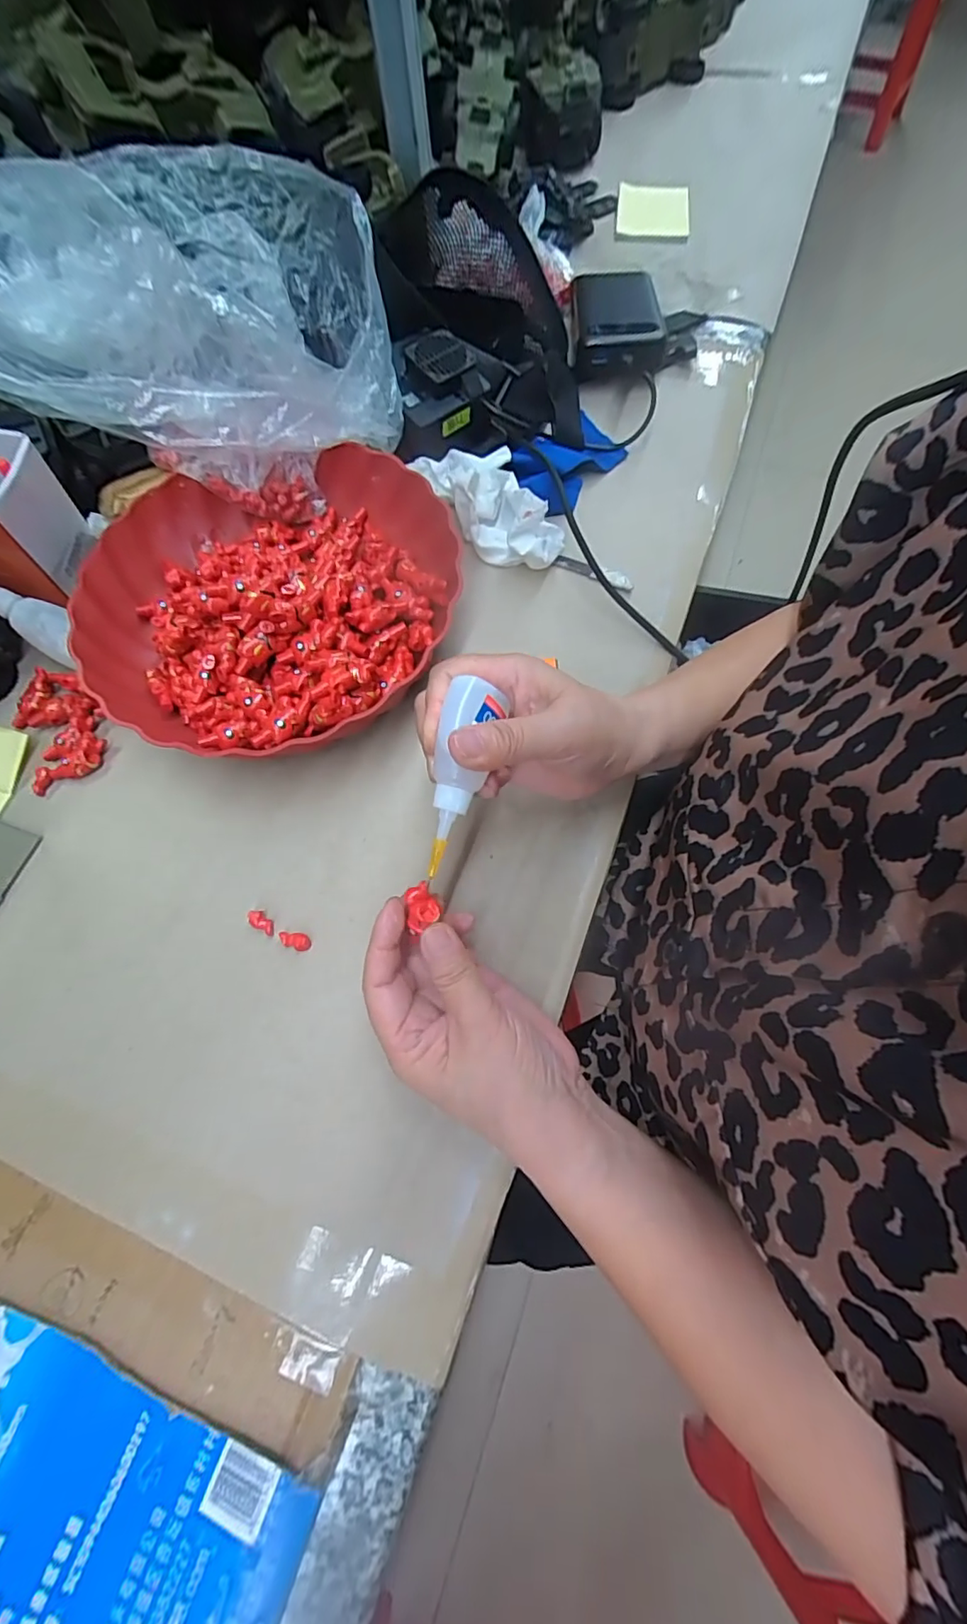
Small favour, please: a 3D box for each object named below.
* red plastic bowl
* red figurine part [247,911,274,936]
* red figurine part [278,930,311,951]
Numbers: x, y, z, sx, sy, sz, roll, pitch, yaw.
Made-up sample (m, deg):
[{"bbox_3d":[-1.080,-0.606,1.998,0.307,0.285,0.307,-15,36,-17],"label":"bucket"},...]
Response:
[{"bbox_3d":[-0.143,-0.145,0.346,0.229,0.065,0.237,-1,69,2],"label":"red plastic bowl"},{"bbox_3d":[-0.127,0.063,0.302,0.018,0.005,0.009,34,74,14],"label":"red figurine part"},{"bbox_3d":[-0.107,0.072,0.298,0.019,0.006,0.009,17,70,8],"label":"red figurine part"}]

